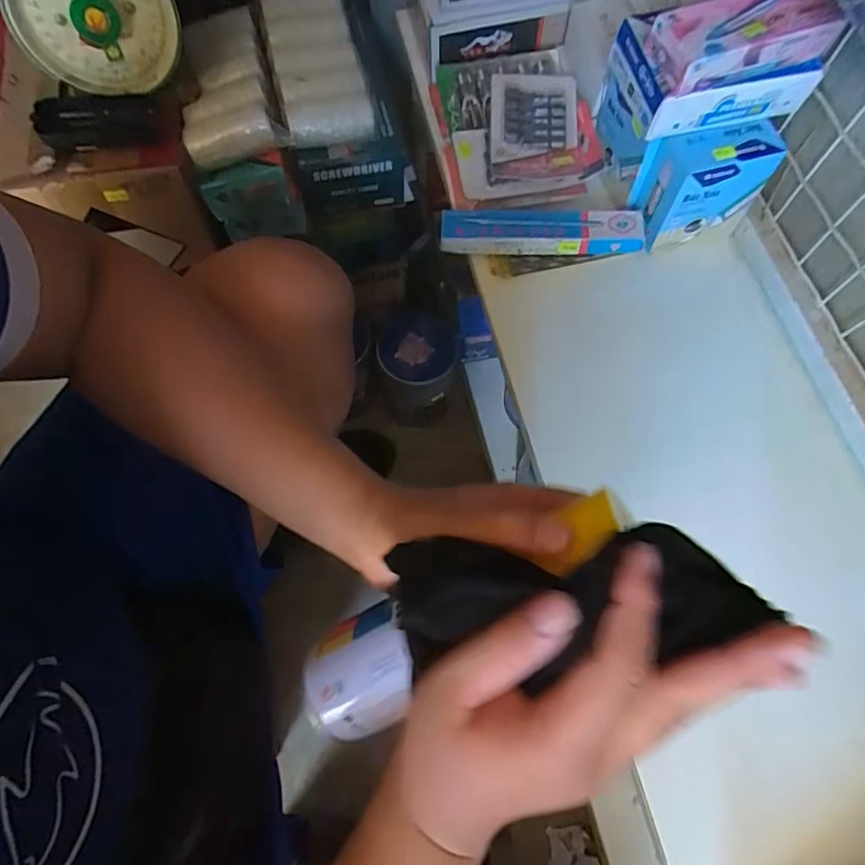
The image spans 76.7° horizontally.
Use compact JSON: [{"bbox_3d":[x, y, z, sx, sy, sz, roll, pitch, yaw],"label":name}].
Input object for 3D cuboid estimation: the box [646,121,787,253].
[{"bbox_3d":[0.267,-0.243,0.534,0.101,0.094,0.046,-12,68,-6],"label":"box"}]

